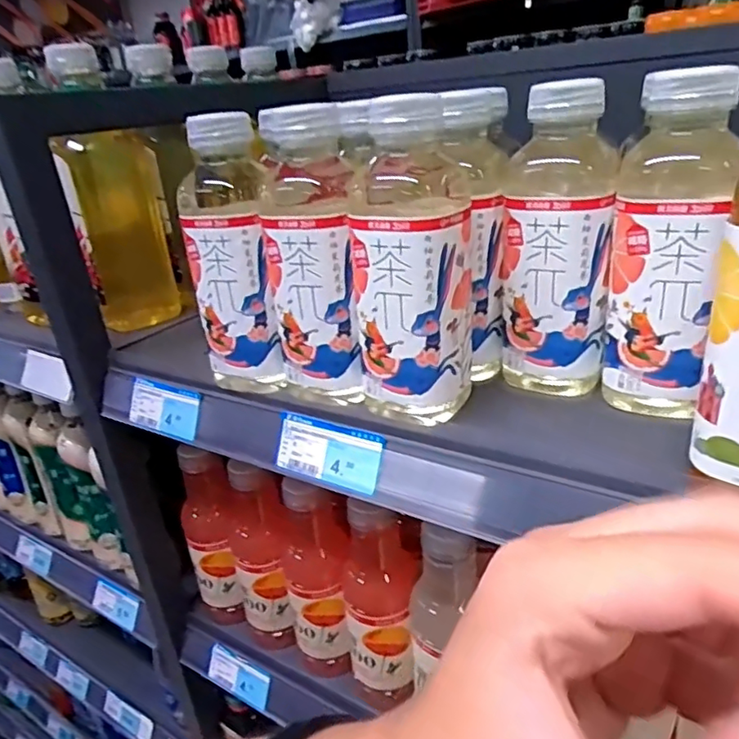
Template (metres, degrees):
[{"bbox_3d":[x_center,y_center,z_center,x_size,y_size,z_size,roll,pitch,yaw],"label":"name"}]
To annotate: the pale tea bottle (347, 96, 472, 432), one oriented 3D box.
[{"bbox_3d":[0.026,-0.063,0.361,0.068,0.181,0.079,-3,25,6],"label":"pale tea bottle"}]

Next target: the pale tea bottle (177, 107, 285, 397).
[{"bbox_3d":[-0.094,-0.073,0.407,0.059,0.179,0.066,-10,25,-9],"label":"pale tea bottle"}]

